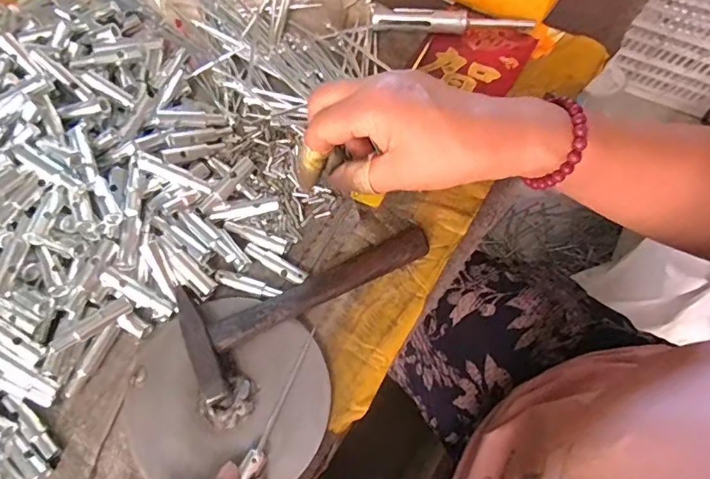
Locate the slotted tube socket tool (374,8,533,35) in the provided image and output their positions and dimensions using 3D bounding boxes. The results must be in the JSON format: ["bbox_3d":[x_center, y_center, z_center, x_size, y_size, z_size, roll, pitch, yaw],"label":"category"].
[{"bbox_3d":[0.084,-0.188,0.409,0.134,0.015,0.017,5,71,0],"label":"slotted tube socket tool"}]

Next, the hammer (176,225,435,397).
[{"bbox_3d":[-0.026,0.039,0.316,0.169,0.027,0.068,-22,73,-9],"label":"hammer"}]

